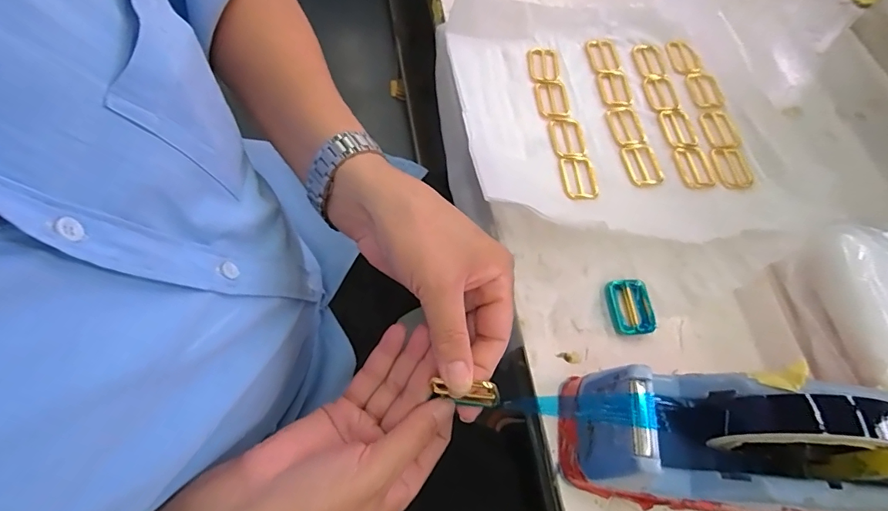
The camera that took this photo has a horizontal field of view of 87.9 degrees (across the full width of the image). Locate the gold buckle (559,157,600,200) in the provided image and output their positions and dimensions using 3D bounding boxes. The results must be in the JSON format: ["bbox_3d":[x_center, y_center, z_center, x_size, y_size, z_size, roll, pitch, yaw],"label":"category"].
[{"bbox_3d":[0.123,-0.072,0.421,0.035,0.004,0.046,-5,65,-5],"label":"gold buckle"}]

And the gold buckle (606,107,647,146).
[{"bbox_3d":[0.180,-0.128,0.453,0.029,0.005,0.044,-15,67,-9],"label":"gold buckle"}]

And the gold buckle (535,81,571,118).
[{"bbox_3d":[0.109,-0.155,0.461,0.030,0.004,0.047,-4,65,-4],"label":"gold buckle"}]

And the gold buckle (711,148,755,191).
[{"bbox_3d":[0.272,-0.083,0.436,0.030,0.004,0.046,-9,66,-7],"label":"gold buckle"}]

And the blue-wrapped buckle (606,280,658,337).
[{"bbox_3d":[0.148,0.040,0.365,0.030,0.011,0.046,-4,65,-4],"label":"blue-wrapped buckle"}]

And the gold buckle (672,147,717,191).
[{"bbox_3d":[0.236,-0.082,0.433,0.032,0.004,0.046,-7,66,-6],"label":"gold buckle"}]

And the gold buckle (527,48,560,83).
[{"bbox_3d":[0.104,-0.197,0.475,0.032,0.005,0.044,-4,65,-4],"label":"gold buckle"}]

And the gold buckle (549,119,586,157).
[{"bbox_3d":[0.119,-0.113,0.441,0.031,0.004,0.043,-4,65,-5],"label":"gold buckle"}]

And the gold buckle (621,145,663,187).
[{"bbox_3d":[0.185,-0.085,0.431,0.032,0.004,0.046,-6,66,-5],"label":"gold buckle"}]

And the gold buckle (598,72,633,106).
[{"bbox_3d":[0.176,-0.169,0.468,0.032,0.005,0.042,2,65,-2],"label":"gold buckle"}]

